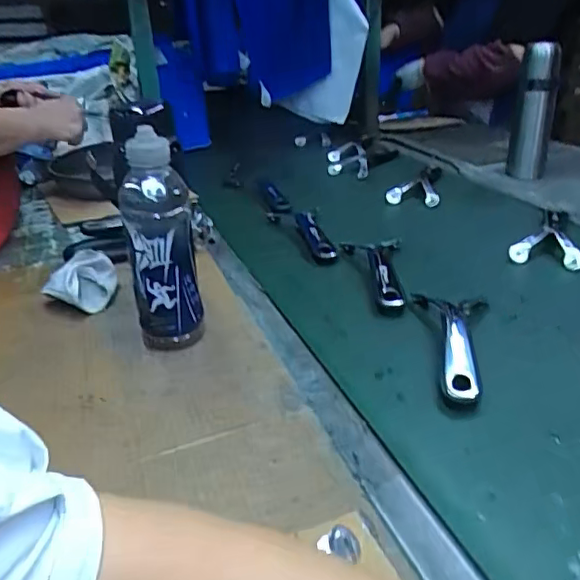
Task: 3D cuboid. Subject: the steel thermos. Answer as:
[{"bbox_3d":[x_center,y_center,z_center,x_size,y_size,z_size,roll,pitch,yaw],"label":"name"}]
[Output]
[{"bbox_3d":[0.450,-0.326,1.051,0.070,0.235,0.071,7,29,21],"label":"steel thermos"}]

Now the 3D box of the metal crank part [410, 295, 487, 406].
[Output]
[{"bbox_3d":[0.164,0.043,0.568,0.075,0.026,0.190,2,27,12],"label":"metal crank part"}]

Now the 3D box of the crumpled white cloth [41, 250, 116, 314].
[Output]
[{"bbox_3d":[-0.263,-0.009,0.713,0.086,0.050,0.077,-14,28,-20],"label":"crumpled white cloth"}]

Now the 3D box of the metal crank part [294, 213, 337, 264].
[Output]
[{"bbox_3d":[0.036,-0.078,0.831,0.033,0.026,0.160,-7,27,-7],"label":"metal crank part"}]

